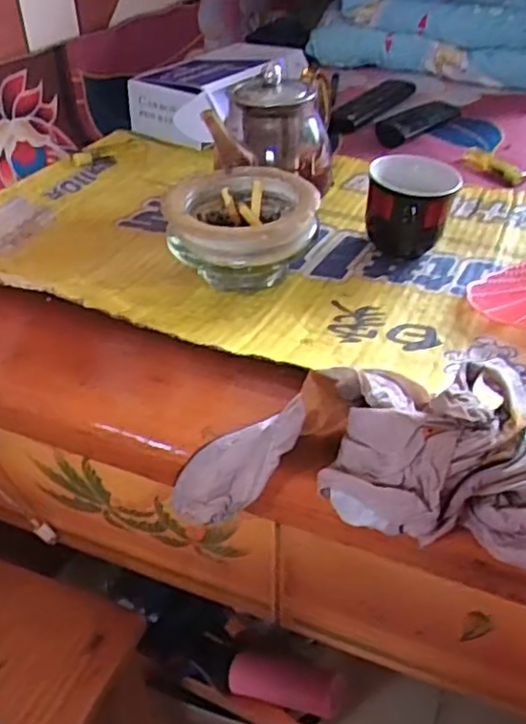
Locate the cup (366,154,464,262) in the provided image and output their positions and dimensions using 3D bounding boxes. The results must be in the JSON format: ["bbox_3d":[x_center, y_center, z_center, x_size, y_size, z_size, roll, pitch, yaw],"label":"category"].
[{"bbox_3d":[0.112,-0.113,0.526,0.064,0.066,0.069,-1,38,1],"label":"cup"}]

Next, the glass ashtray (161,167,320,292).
[{"bbox_3d":[-0.014,-0.093,0.499,0.106,0.061,0.099,-4,38,-4],"label":"glass ashtray"}]

